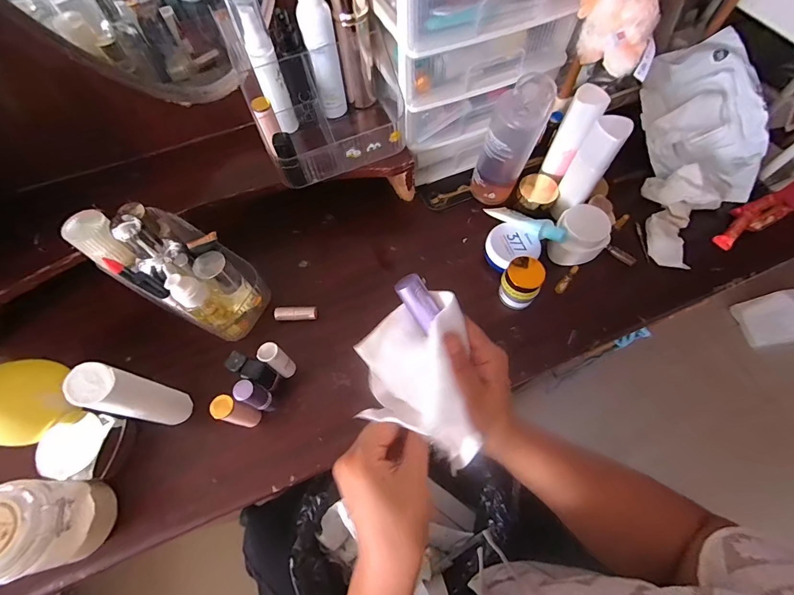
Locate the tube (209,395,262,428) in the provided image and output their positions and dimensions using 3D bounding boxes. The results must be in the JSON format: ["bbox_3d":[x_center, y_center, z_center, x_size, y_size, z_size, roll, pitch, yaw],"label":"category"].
[{"bbox_3d":[-0.172,0.126,0.397,0.023,0.086,0.022,16,66,8],"label":"tube"}]

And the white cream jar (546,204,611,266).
[{"bbox_3d":[0.247,-0.081,0.495,0.067,0.062,0.060,28,68,13],"label":"white cream jar"}]

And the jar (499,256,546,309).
[{"bbox_3d":[0.155,-0.013,0.464,0.046,0.071,0.044,0,65,1],"label":"jar"}]

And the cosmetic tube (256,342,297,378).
[{"bbox_3d":[-0.136,0.074,0.422,0.022,0.077,0.022,0,65,1],"label":"cosmetic tube"}]

